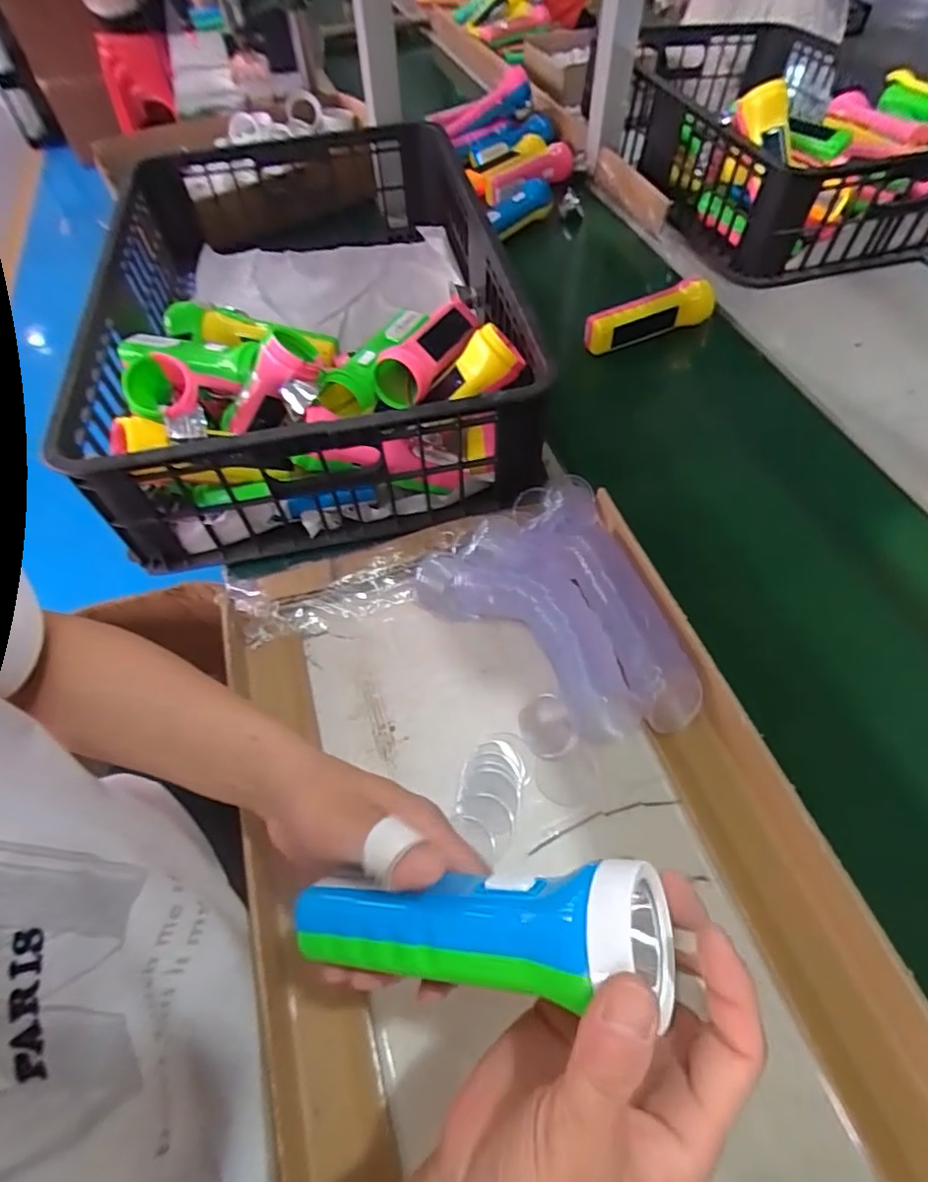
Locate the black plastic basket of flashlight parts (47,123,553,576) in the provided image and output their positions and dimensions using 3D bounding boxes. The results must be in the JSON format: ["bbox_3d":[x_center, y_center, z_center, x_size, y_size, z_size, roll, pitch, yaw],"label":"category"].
[{"bbox_3d":[-0.176,-0.339,0.663,0.402,0.125,0.630,-8,55,-4],"label":"black plastic basket of flashlight parts"}]

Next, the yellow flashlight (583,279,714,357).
[{"bbox_3d":[0.218,-0.331,0.703,0.166,0.048,0.045,-24,58,-14],"label":"yellow flashlight"}]

